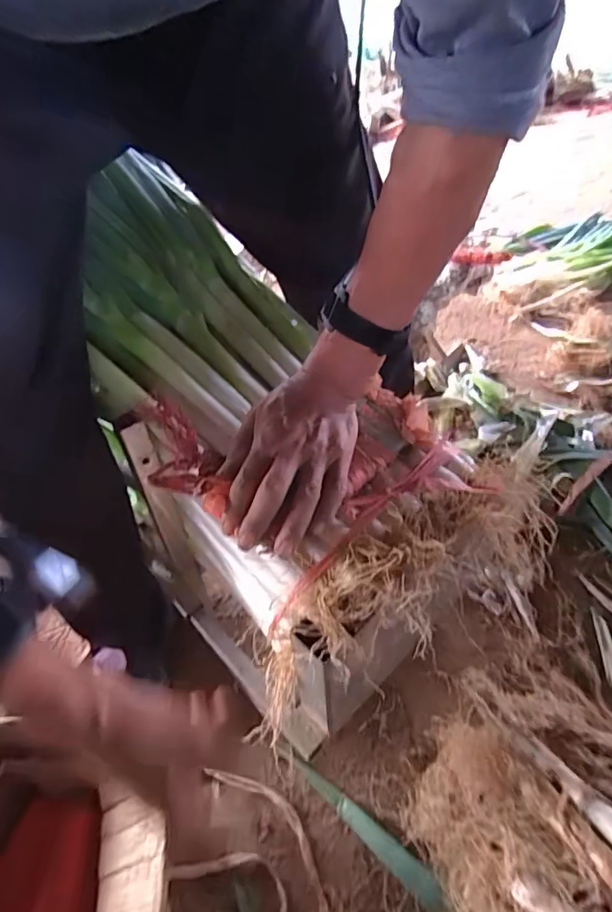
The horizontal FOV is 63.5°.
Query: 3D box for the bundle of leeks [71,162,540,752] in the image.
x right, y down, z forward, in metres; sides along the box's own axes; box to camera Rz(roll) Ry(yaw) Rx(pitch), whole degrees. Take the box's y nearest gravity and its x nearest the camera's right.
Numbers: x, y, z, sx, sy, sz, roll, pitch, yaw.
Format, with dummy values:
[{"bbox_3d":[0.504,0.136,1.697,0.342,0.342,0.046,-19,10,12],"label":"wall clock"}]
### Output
[{"bbox_3d":[-0.084,-0.081,0.567,0.258,0.140,0.654,-25,64,-27],"label":"bundle of leeks"}]

